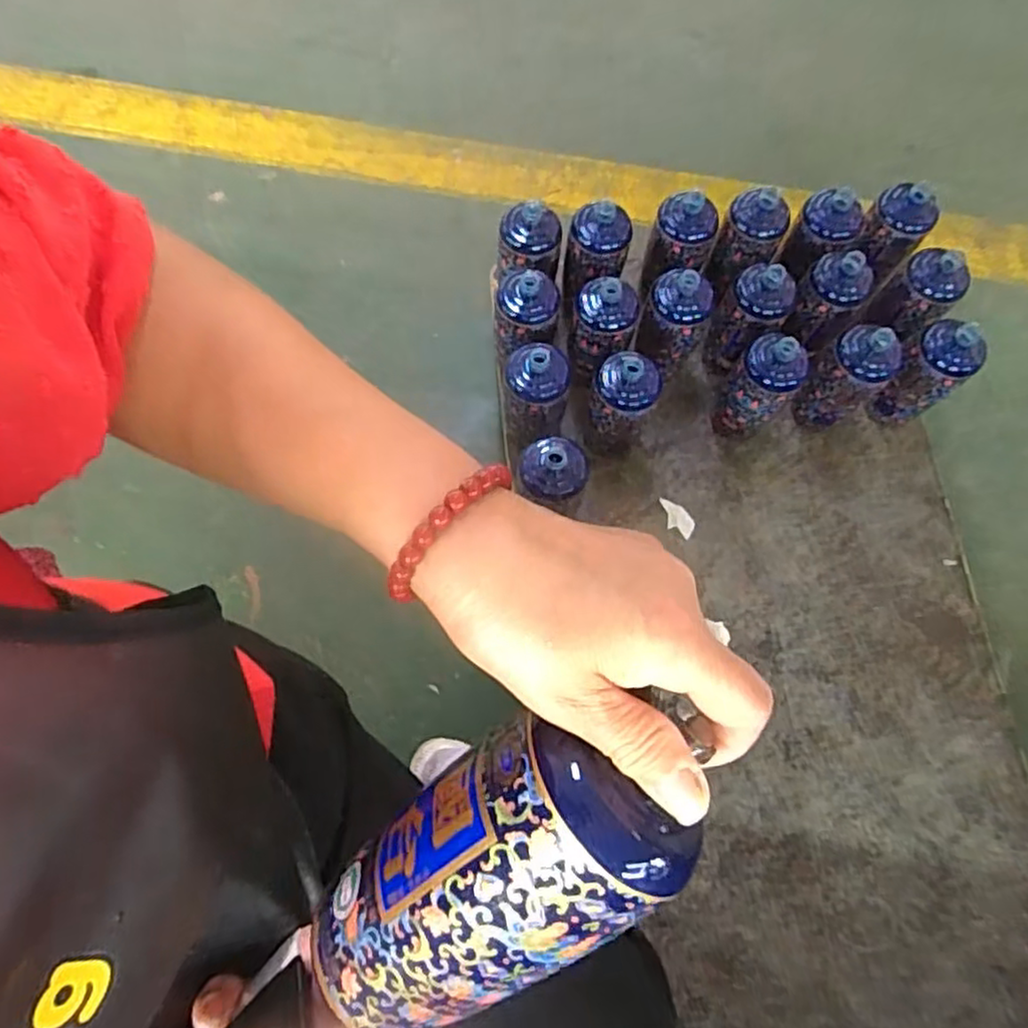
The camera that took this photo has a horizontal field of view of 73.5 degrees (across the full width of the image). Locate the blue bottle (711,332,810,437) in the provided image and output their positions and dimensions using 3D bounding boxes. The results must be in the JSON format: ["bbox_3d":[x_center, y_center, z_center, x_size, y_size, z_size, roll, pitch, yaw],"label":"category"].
[{"bbox_3d":[0.315,-0.157,0.900,0.077,0.185,0.066,32,74,8],"label":"blue bottle"}]

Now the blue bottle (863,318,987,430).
[{"bbox_3d":[0.533,-0.181,0.913,0.091,0.171,0.067,12,72,2],"label":"blue bottle"}]

